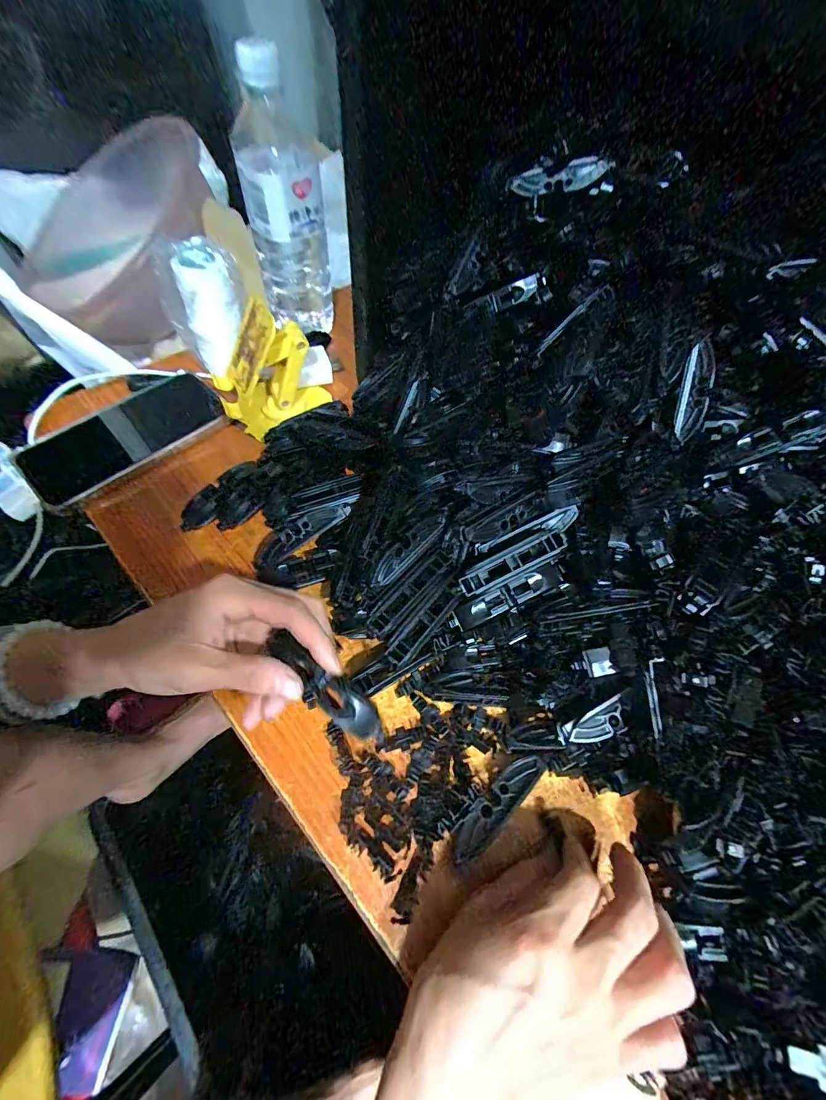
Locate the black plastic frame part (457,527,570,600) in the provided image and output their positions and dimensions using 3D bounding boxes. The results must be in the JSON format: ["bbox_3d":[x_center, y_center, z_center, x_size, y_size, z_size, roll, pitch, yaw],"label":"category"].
[{"bbox_3d":[0.066,0.009,0.277,0.075,0.012,0.020,-27,64,1],"label":"black plastic frame part"}]

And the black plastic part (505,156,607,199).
[{"bbox_3d":[0.116,-0.302,0.337,0.076,0.018,0.009,-6,60,6],"label":"black plastic part"}]

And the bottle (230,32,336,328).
[{"bbox_3d":[-0.121,-0.317,0.395,0.069,0.200,0.078,-13,62,-12],"label":"bottle"}]

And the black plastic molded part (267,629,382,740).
[{"bbox_3d":[-0.048,0.075,0.223,0.074,0.010,0.021,44,65,3],"label":"black plastic molded part"}]

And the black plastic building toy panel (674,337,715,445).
[{"bbox_3d":[0.211,-0.118,0.311,0.022,0.070,0.005,1,18,-4],"label":"black plastic building toy panel"}]

